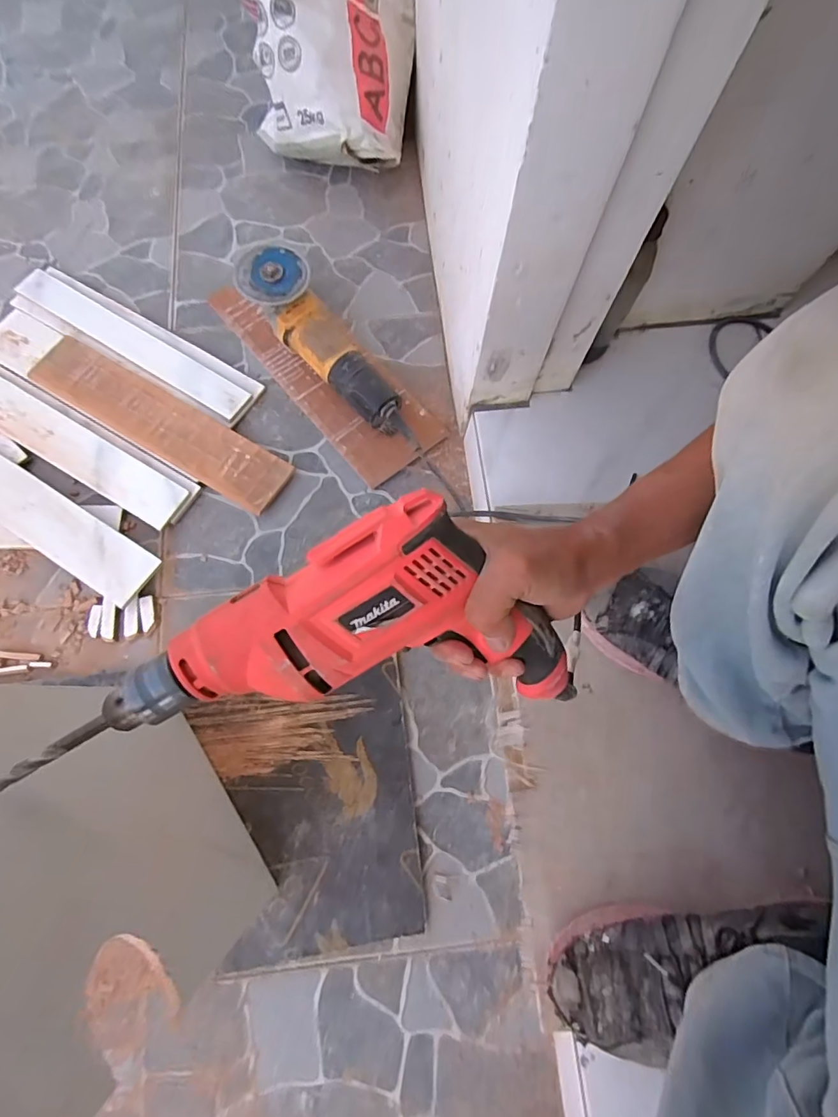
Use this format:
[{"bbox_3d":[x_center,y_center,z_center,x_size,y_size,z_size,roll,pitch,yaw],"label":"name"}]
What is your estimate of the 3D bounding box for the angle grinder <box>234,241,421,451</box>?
[{"bbox_3d":[-0.104,-0.277,0.683,0.329,0.103,0.095,43,76,11],"label":"angle grinder"}]

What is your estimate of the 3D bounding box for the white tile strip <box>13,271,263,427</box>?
[{"bbox_3d":[-0.402,-0.308,0.729,0.392,0.015,0.083,31,74,8],"label":"white tile strip"}]

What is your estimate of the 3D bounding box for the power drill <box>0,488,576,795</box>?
[{"bbox_3d":[-0.081,0.062,0.292,0.342,0.102,0.116,-16,73,-8],"label":"power drill"}]

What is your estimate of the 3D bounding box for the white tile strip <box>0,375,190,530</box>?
[{"bbox_3d":[-0.475,-0.159,0.672,0.386,0.014,0.065,30,74,8],"label":"white tile strip"}]

